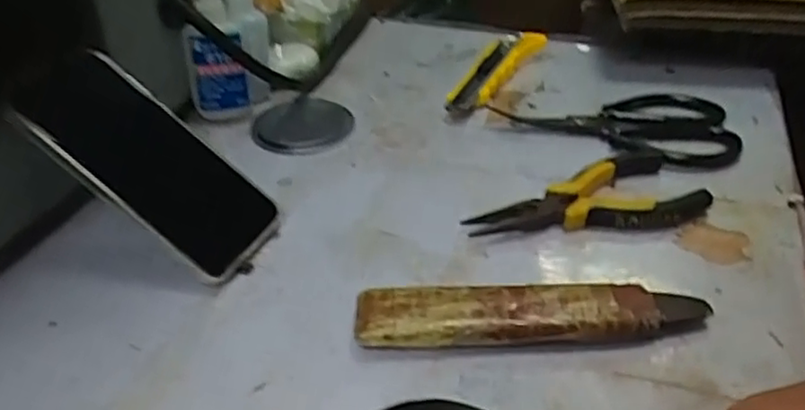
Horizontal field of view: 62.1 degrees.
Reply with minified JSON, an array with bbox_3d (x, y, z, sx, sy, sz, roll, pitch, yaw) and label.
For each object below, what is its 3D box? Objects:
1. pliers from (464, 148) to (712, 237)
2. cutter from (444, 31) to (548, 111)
[{"bbox_3d":[0.121,-0.001,0.436,0.157,0.022,0.068,-15,39,-18],"label":"pliers"},{"bbox_3d":[0.082,-0.123,0.592,0.037,0.025,0.172,19,41,25],"label":"cutter"}]

